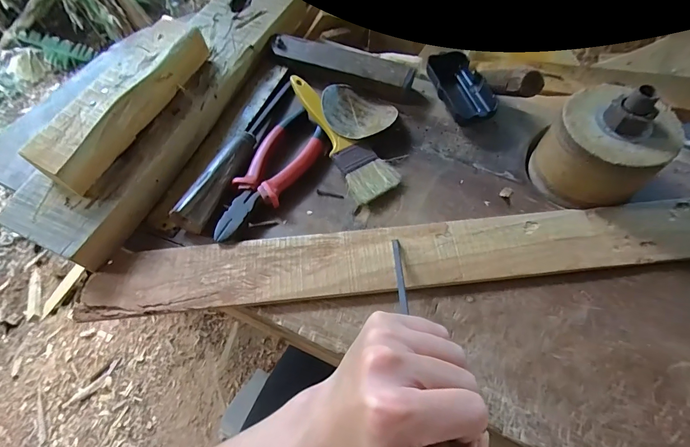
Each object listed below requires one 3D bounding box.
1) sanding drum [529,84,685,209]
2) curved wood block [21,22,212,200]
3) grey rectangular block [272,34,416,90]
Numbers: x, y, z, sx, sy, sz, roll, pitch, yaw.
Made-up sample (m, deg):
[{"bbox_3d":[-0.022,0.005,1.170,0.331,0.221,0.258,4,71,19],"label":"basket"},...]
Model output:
[{"bbox_3d":[0.250,-0.076,0.345,0.099,0.098,0.096,30,66,16],"label":"sanding drum"},{"bbox_3d":[-0.227,-0.130,0.372,0.049,0.038,0.215,19,64,11],"label":"curved wood block"},{"bbox_3d":[-0.005,-0.203,0.448,0.182,0.015,0.036,22,64,12],"label":"grey rectangular block"}]

